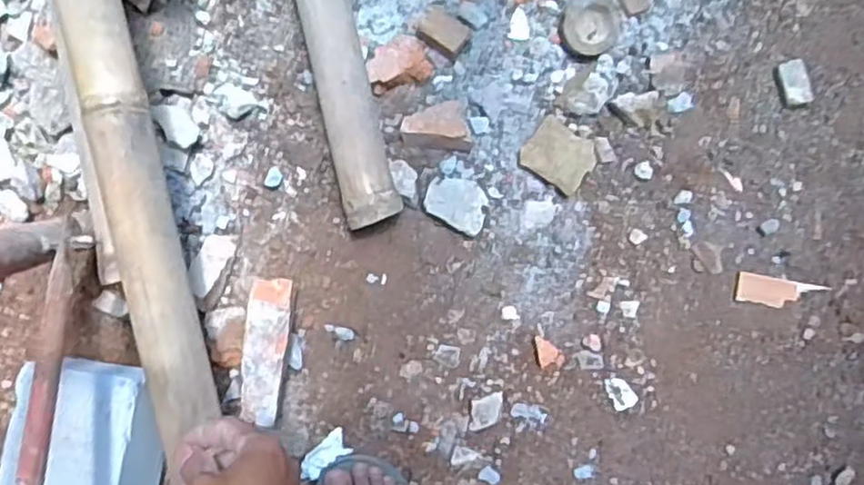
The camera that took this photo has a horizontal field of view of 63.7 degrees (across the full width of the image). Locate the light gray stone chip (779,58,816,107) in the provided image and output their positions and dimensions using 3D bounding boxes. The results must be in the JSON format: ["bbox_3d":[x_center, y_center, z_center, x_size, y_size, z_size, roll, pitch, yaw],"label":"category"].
[{"bbox_3d":[0.471,-0.207,0.899,0.036,0.011,0.058,-11,91,-5],"label":"light gray stone chip"}]

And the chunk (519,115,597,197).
[{"bbox_3d":[0.158,-0.107,0.857,0.084,0.012,0.068,32,88,-4],"label":"chunk"}]

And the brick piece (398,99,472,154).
[{"bbox_3d":[0.007,-0.142,0.833,0.084,0.034,0.059,4,90,-5],"label":"brick piece"}]

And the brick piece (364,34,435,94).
[{"bbox_3d":[-0.041,-0.216,0.829,0.074,0.032,0.056,-17,92,-5],"label":"brick piece"}]

